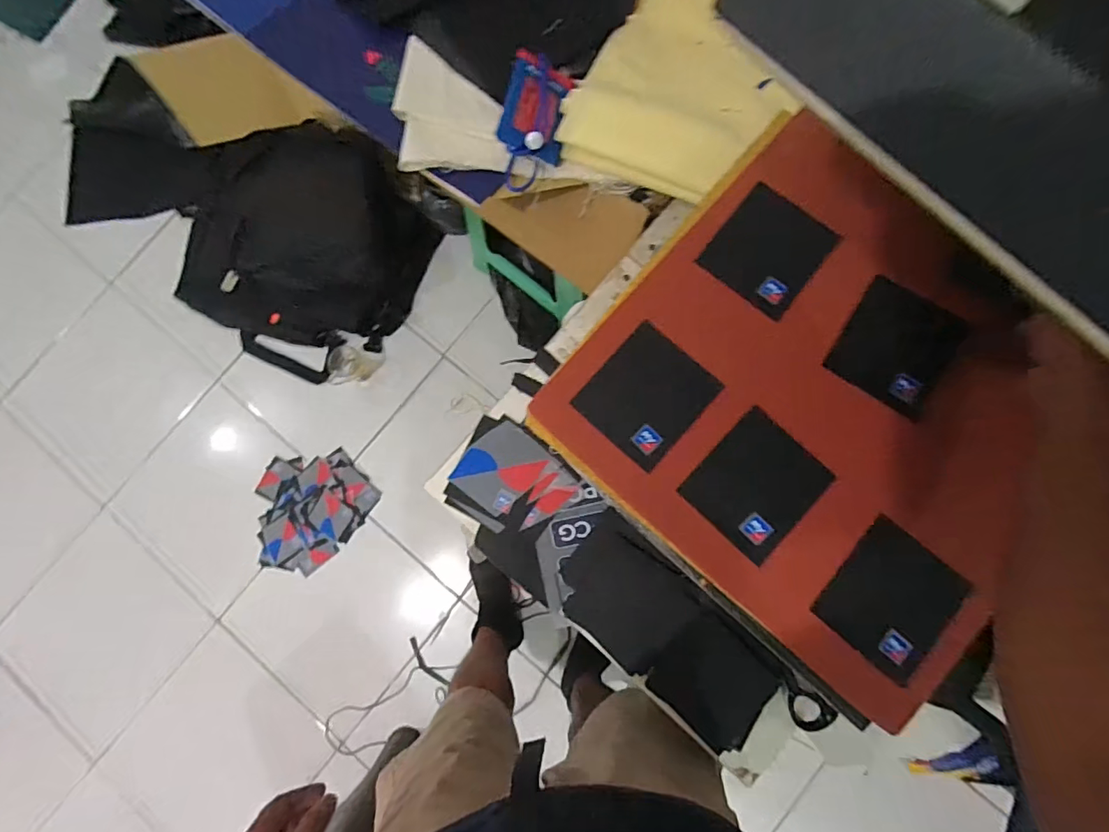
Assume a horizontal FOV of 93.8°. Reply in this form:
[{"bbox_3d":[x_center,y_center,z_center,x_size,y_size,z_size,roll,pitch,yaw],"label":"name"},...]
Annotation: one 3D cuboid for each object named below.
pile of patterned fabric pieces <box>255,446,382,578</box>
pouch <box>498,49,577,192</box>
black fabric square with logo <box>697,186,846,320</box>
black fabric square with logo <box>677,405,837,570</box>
[{"bbox_3d":[-0.584,0.209,1.223,0.292,0.014,0.258,-41,83,-1],"label":"pile of patterned fabric pieces"},{"bbox_3d":[-0.023,-0.344,0.602,0.069,0.049,0.157,9,83,5],"label":"pouch"},{"bbox_3d":[0.188,-0.146,0.457,0.087,0.011,0.092,38,86,8],"label":"black fabric square with logo"},{"bbox_3d":[0.168,0.057,0.432,0.089,0.009,0.100,44,84,1],"label":"black fabric square with logo"}]

